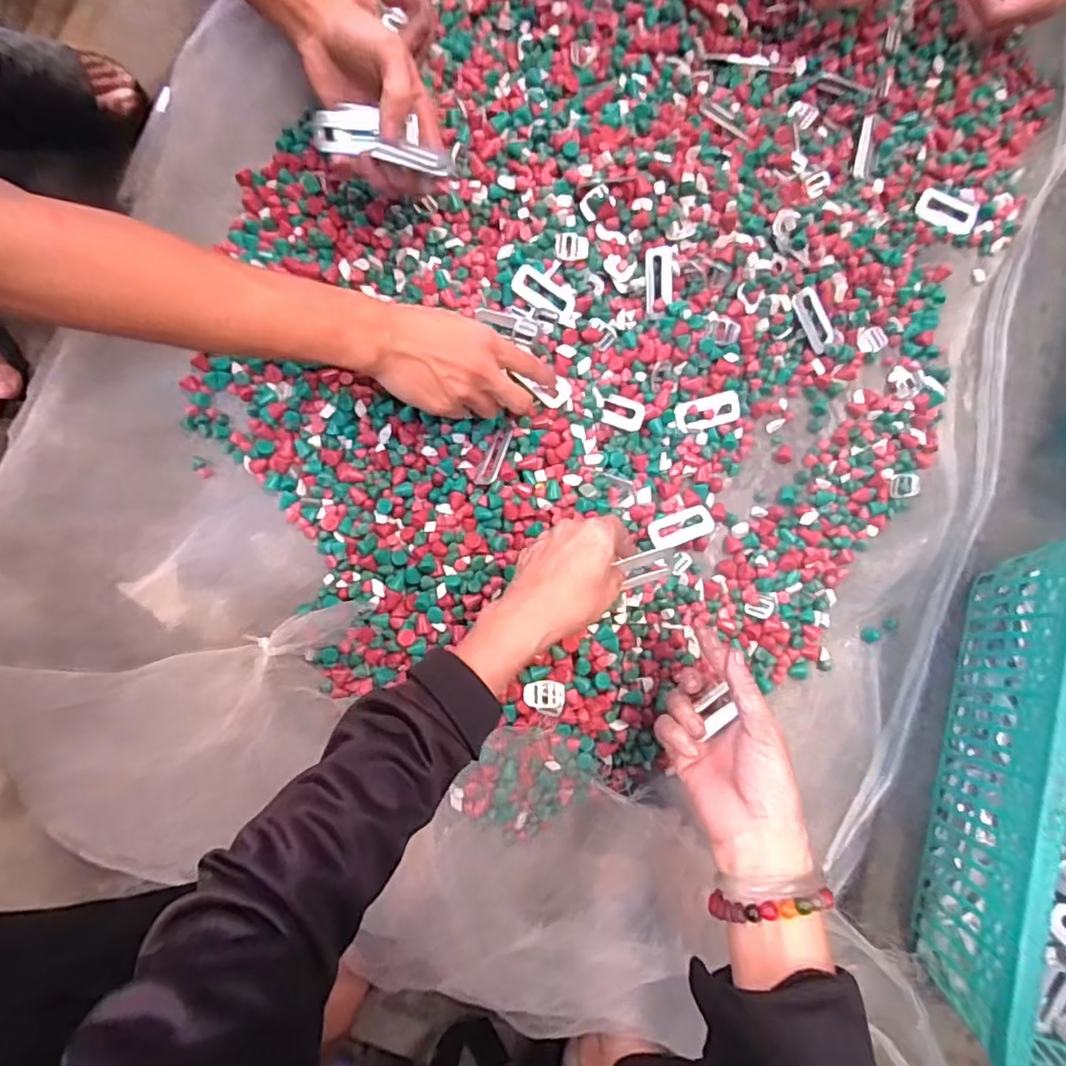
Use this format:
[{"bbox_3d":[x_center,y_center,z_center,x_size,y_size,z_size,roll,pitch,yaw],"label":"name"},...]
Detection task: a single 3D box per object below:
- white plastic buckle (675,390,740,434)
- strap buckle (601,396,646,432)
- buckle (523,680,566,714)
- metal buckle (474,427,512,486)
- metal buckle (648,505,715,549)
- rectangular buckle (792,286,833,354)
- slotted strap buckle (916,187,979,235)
[{"bbox_3d":[0.161,-0.111,0.541,0.062,0.006,0.028,-16,86,-4],"label":"white plastic buckle"},{"bbox_3d":[0.081,-0.106,0.530,0.036,0.004,0.028,18,90,13],"label":"strap buckle"},{"bbox_3d":[0.009,0.135,0.495,0.034,0.011,0.026,7,84,-2],"label":"buckle"},{"bbox_3d":[-0.034,-0.067,0.525,0.016,0.008,0.053,23,84,0],"label":"metal buckle"},{"bbox_3d":[0.133,-0.005,0.532,0.061,0.005,0.028,-20,76,-10],"label":"metal buckle"},{"bbox_3d":[0.256,-0.195,0.540,0.027,0.006,0.059,-35,108,-4],"label":"rectangular buckle"},{"bbox_3d":[0.393,-0.304,0.565,0.060,0.008,0.028,23,84,0],"label":"slotted strap buckle"}]

